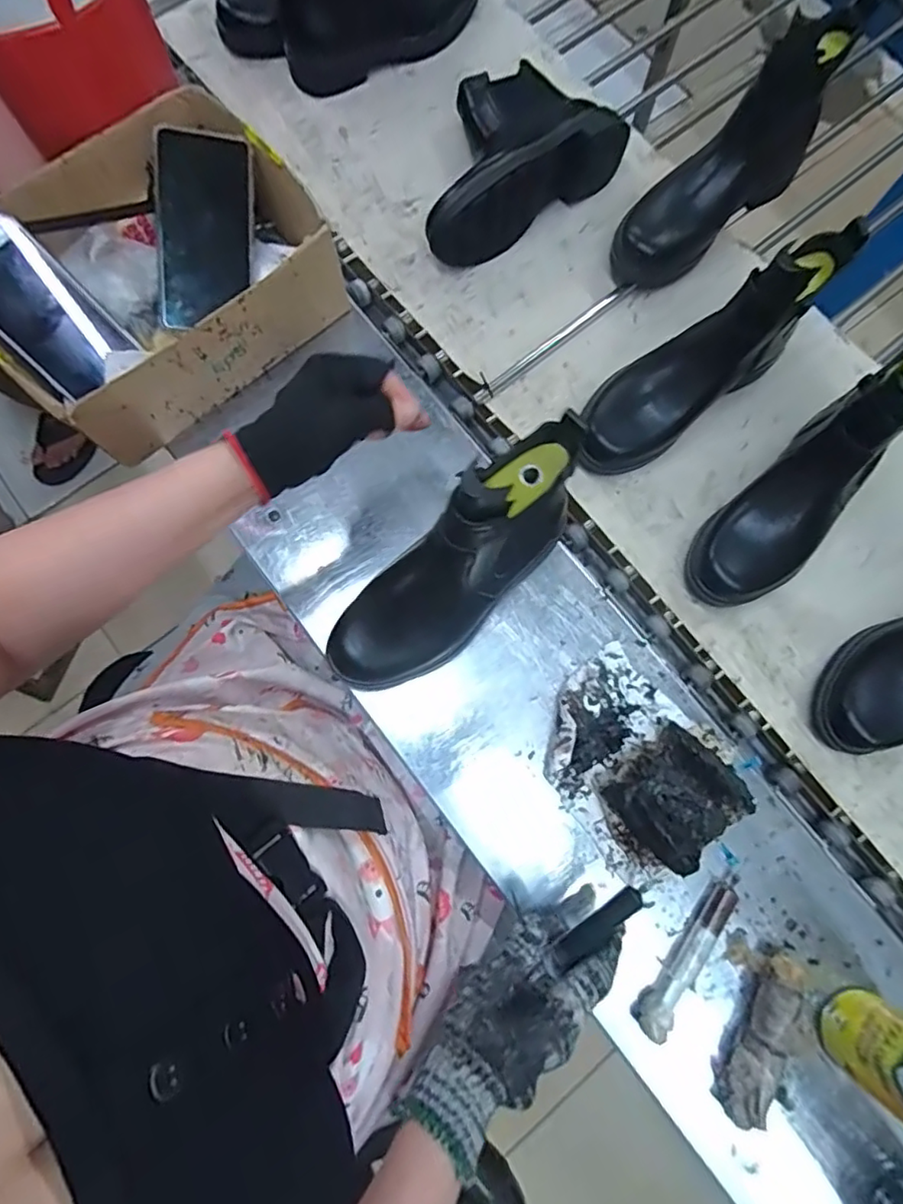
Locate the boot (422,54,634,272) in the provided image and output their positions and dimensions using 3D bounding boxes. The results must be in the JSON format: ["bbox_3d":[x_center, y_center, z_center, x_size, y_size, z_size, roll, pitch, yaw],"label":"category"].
[{"bbox_3d":[0.047,-0.468,0.611,0.233,0.095,0.147,-36,82,-6],"label":"boot"}]

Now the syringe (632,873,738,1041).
[{"bbox_3d":[0.188,0.275,0.466,0.024,0.023,0.132,39,81,9],"label":"syringe"}]

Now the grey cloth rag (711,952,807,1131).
[{"bbox_3d":[0.237,0.330,0.451,0.032,0.033,0.116,27,80,7],"label":"grey cloth rag"}]

